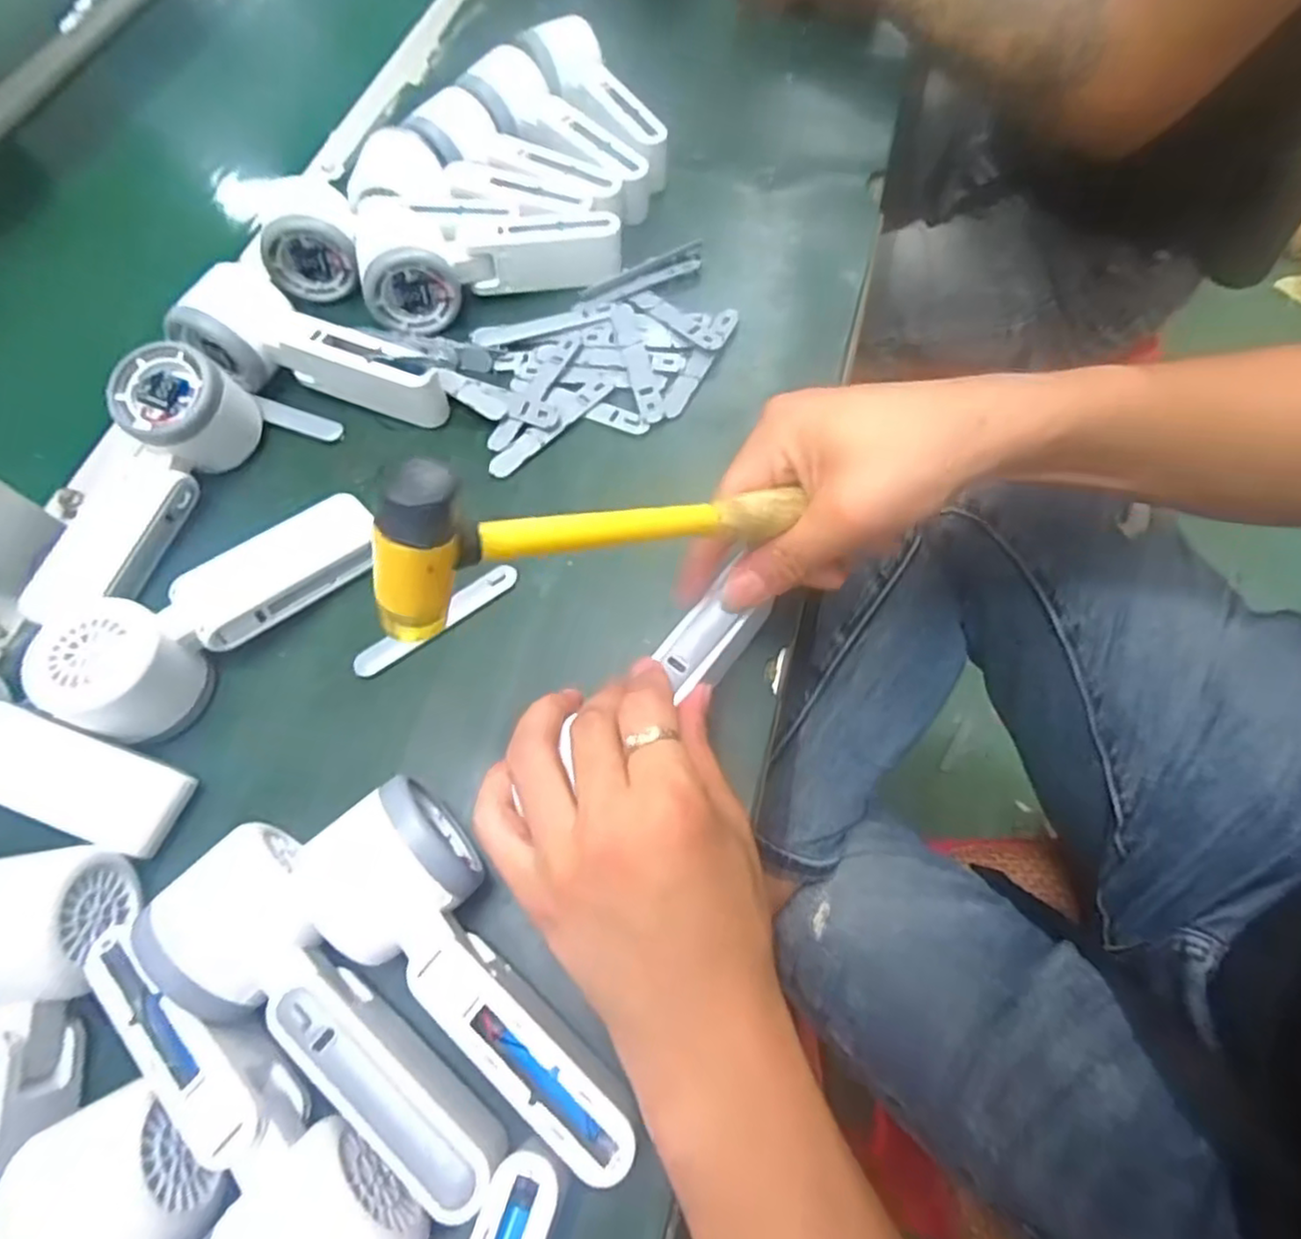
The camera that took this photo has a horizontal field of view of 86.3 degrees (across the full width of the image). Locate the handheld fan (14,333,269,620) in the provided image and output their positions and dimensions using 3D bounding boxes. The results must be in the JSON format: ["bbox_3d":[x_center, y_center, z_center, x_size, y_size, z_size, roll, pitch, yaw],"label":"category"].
[{"bbox_3d":[-0.280,-0.075,0.382,0.073,0.062,0.165,13,66,9],"label":"handheld fan"}]

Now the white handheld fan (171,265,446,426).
[{"bbox_3d":[-0.198,-0.162,0.423,0.156,0.050,0.055,22,67,-1],"label":"white handheld fan"}]

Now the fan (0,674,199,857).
[{"bbox_3d":[-0.304,0.064,0.332,0.172,0.048,0.059,23,67,-2],"label":"fan"}]

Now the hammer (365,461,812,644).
[{"bbox_3d":[-0.015,-0.030,0.250,0.160,0.056,0.021,-10,61,-30],"label":"hammer"}]

